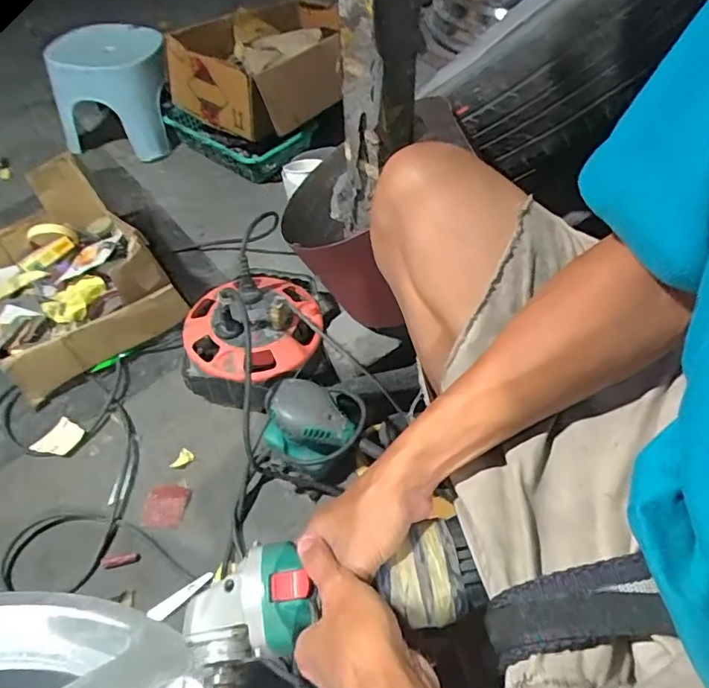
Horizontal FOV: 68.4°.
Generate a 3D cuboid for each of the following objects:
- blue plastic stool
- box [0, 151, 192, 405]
[{"bbox_3d":[-0.519,-0.530,1.149,0.254,0.226,0.219,-27,56,-19],"label":"blue plastic stool"},{"bbox_3d":[-0.496,-0.113,0.847,0.277,0.156,0.371,-34,58,-23],"label":"box"}]

